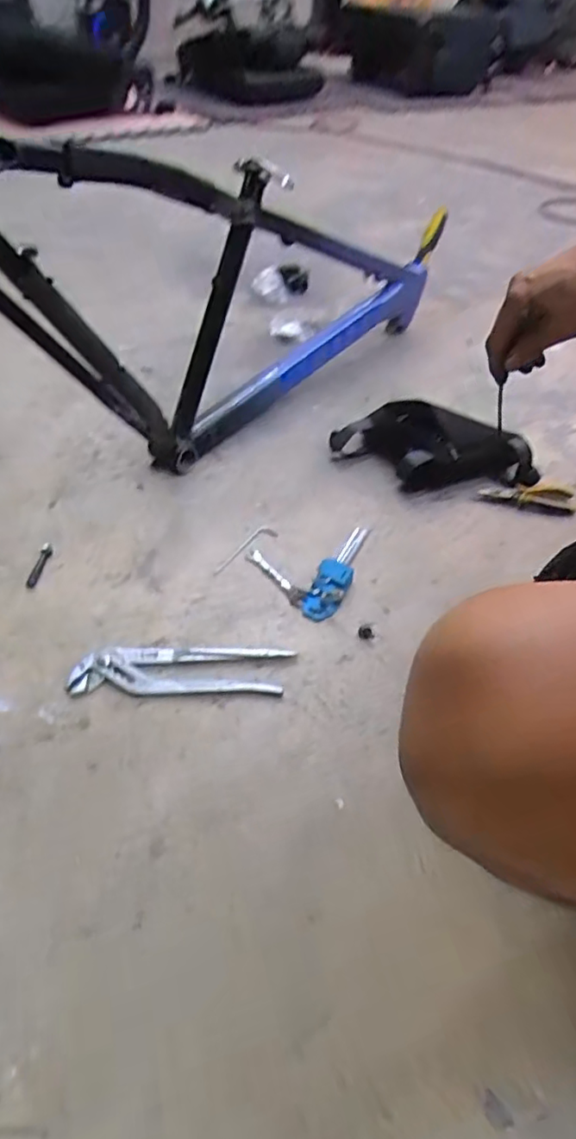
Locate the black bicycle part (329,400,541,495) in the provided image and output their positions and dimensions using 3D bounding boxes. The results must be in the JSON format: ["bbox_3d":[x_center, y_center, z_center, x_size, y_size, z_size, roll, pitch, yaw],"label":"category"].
[{"bbox_3d":[0.221,-0.175,0.932,0.301,0.073,0.136,25,49,19],"label":"black bicycle part"}]

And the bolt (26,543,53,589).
[{"bbox_3d":[-0.317,-0.005,0.773,0.015,0.011,0.078,3,46,-1],"label":"bolt"}]

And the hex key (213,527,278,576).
[{"bbox_3d":[-0.055,-0.023,0.808,0.027,0.005,0.116,26,50,20],"label":"hex key"}]

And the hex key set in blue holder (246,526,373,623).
[{"bbox_3d":[0.048,0.002,0.782,0.169,0.017,0.134,-11,48,-15],"label":"hex key set in blue holder"}]

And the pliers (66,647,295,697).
[{"bbox_3d":[-0.119,0.111,0.669,0.235,0.016,0.055,0,46,-4],"label":"pliers"}]

